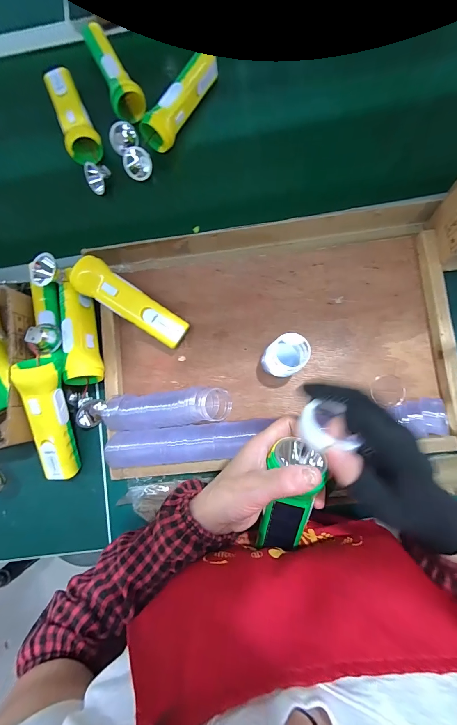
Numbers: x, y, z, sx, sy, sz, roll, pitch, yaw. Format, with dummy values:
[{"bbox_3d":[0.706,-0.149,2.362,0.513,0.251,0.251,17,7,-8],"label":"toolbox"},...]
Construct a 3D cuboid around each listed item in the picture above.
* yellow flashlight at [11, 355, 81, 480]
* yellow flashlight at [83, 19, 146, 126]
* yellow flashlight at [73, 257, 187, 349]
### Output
[{"bbox_3d":[-0.232,0.075,0.395,0.047,0.044,0.160,-5,105,2],"label":"yellow flashlight"},{"bbox_3d":[-0.188,-0.475,0.476,0.049,0.042,0.167,-25,82,0],"label":"yellow flashlight"},{"bbox_3d":[-0.133,-0.079,0.406,0.157,0.049,0.046,34,86,7],"label":"yellow flashlight"}]

